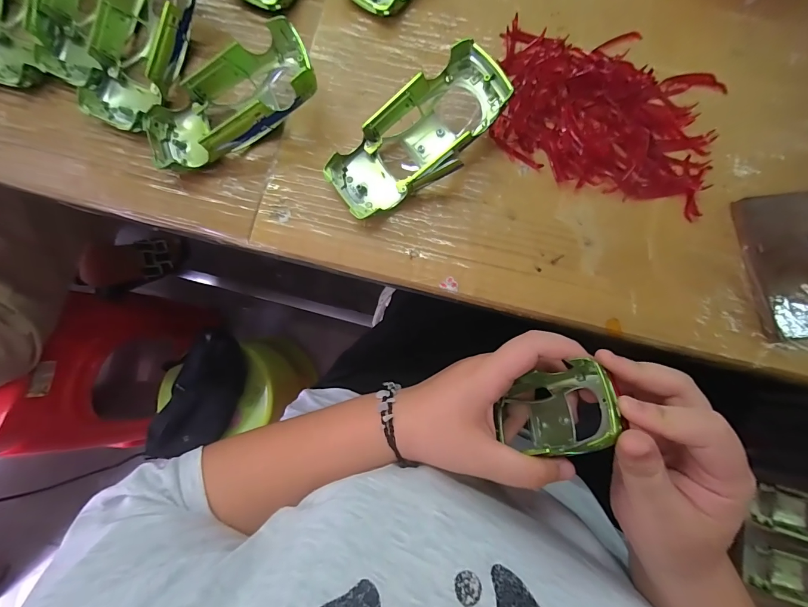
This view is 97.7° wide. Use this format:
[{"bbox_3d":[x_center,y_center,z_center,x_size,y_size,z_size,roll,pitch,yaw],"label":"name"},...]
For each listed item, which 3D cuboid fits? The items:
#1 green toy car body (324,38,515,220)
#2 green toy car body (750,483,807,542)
[{"bbox_3d":[0.010,-0.112,0.246,0.131,0.037,0.062,-37,82,-4],"label":"green toy car body"},{"bbox_3d":[0.504,0.266,0.437,0.106,0.042,0.054,10,81,25],"label":"green toy car body"}]

